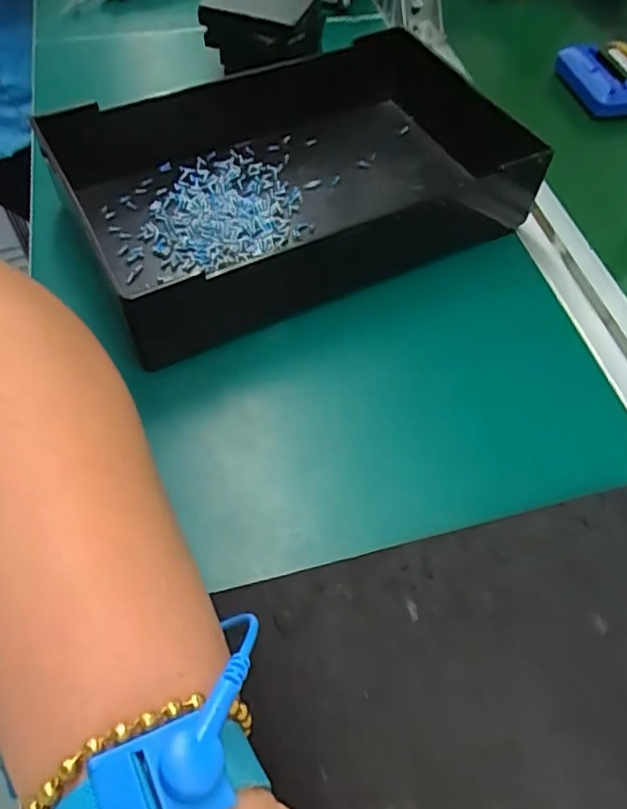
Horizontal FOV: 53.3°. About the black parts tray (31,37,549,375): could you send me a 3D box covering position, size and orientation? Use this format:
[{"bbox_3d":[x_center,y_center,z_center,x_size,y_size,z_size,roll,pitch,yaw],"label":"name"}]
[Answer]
[{"bbox_3d":[-0.018,-0.138,0.390,0.253,0.068,0.190,-24,60,-17],"label":"black parts tray"}]

